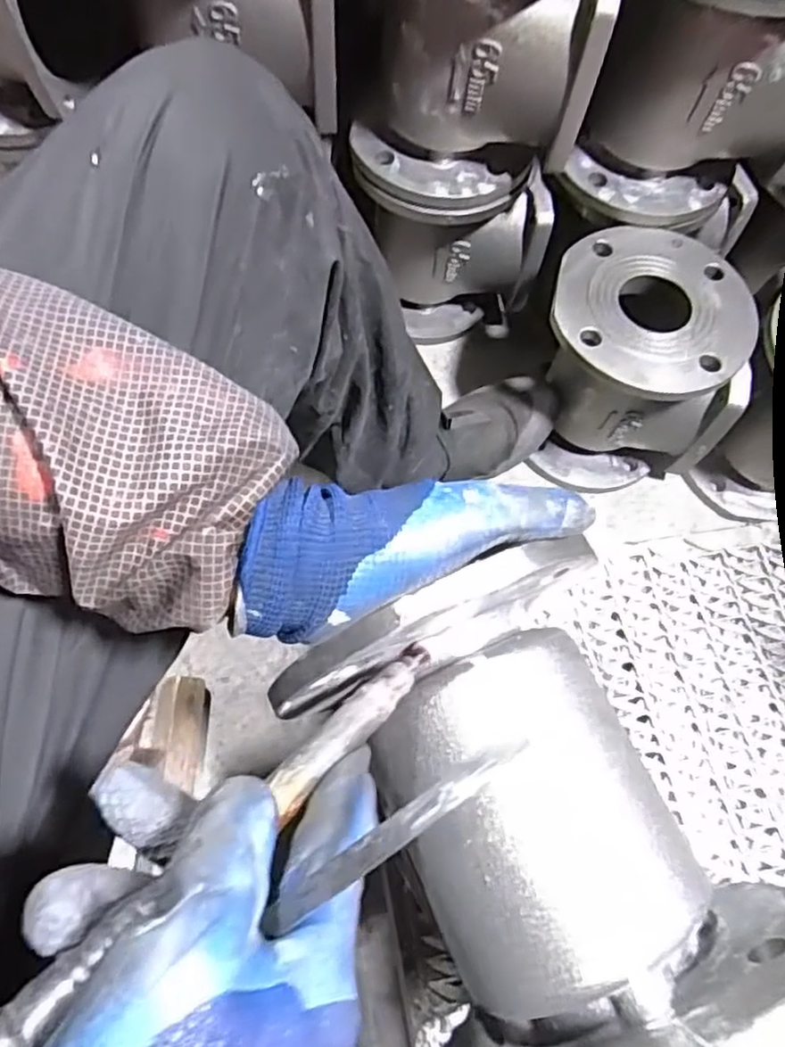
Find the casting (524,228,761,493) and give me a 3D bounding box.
[{"bbox_3d":[0.226,-0.151,0.663,0.173,0.197,0.165,-3,68,-4],"label":"casting"}]

